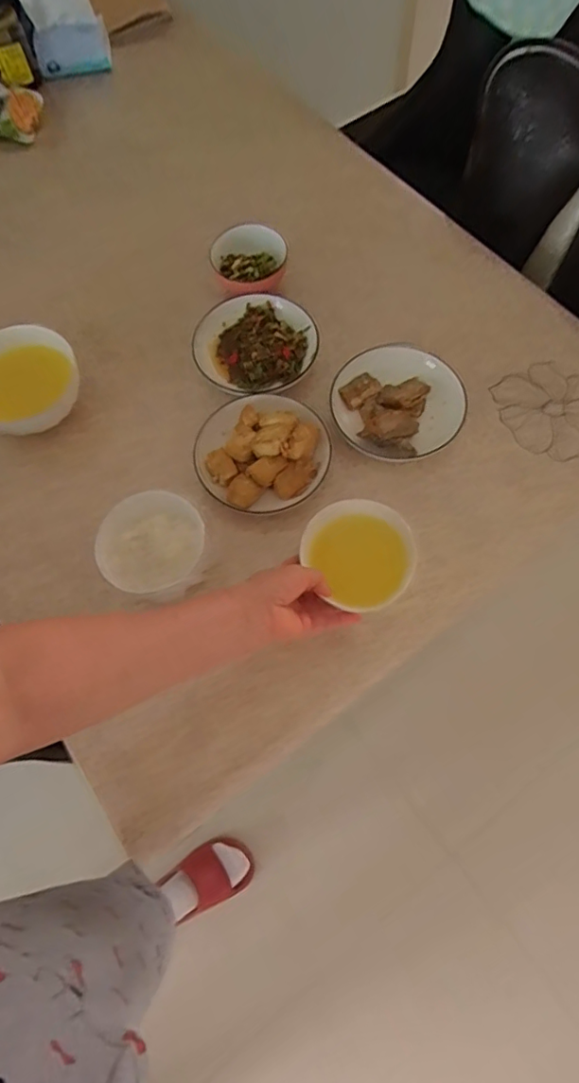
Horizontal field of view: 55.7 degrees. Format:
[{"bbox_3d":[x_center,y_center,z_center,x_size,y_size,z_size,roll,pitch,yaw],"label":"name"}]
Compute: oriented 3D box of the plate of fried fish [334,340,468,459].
[{"bbox_3d":[0.146,-0.188,0.738,0.175,0.047,0.176,12,70,8],"label":"plate of fried fish"}]

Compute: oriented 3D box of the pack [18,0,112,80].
[{"bbox_3d":[-0.409,-0.940,0.996,0.135,0.117,0.086,-20,69,-5],"label":"pack"}]

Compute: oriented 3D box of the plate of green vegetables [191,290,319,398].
[{"bbox_3d":[-0.045,-0.283,0.788,0.169,0.034,0.163,-1,68,2],"label":"plate of green vegetables"}]

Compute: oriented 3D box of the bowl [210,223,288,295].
[{"bbox_3d":[-0.058,-0.412,0.809,0.108,0.056,0.086,-8,68,-1],"label":"bowl"}]

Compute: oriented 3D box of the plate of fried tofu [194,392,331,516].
[{"bbox_3d":[-0.034,-0.121,0.711,0.171,0.059,0.159,-1,68,2],"label":"plate of fried tofu"}]

